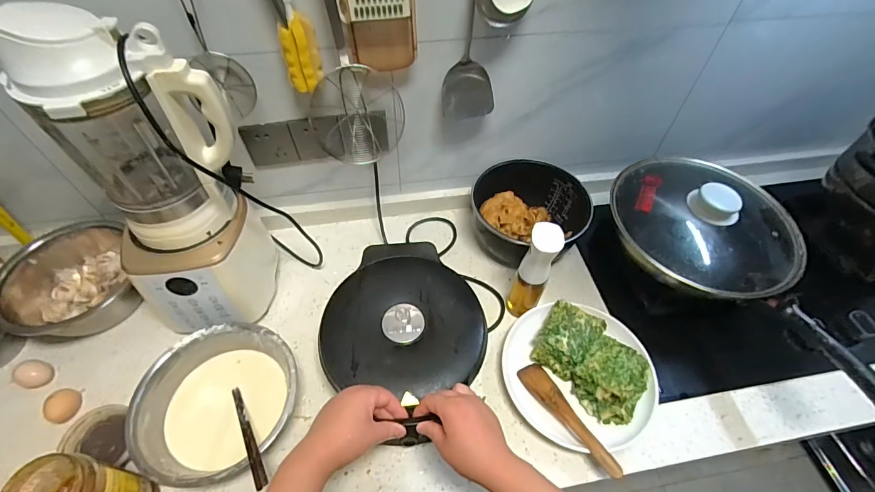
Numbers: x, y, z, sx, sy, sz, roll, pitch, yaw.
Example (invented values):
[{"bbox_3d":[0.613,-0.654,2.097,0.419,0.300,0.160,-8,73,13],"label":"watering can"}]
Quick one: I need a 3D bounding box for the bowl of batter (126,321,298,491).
[{"bbox_3d":[-0.335,0.245,0.628,0.221,0.080,0.225,1,52,-1],"label":"bowl of batter"}]

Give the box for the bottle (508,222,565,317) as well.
[{"bbox_3d":[0.164,0.051,0.692,0.051,0.217,0.054,1,52,-1],"label":"bottle"}]

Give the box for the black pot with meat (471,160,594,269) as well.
[{"bbox_3d":[0.191,-0.063,0.851,0.234,0.121,0.234,1,52,-1],"label":"black pot with meat"}]

